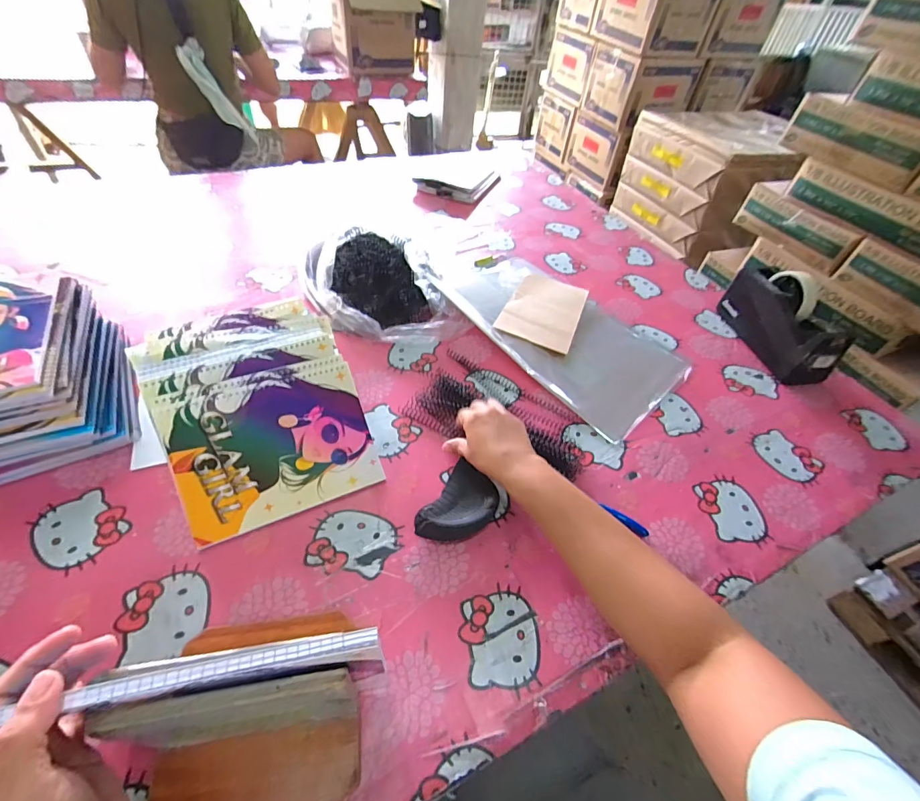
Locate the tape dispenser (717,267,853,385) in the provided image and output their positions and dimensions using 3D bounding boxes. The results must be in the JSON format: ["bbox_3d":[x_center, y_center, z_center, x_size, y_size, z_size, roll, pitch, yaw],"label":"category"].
[{"bbox_3d":[0.533,-0.136,0.692,0.071,0.111,0.206,-3,49,-10],"label":"tape dispenser"}]

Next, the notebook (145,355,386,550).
[{"bbox_3d":[-0.200,0.048,0.460,0.197,0.007,0.155,-19,89,-23],"label":"notebook"}]

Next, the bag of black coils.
[{"bbox_3d":[-0.132,-0.189,0.691,0.223,0.068,0.243,-13,51,-18],"label":"bag of black coils"}]

